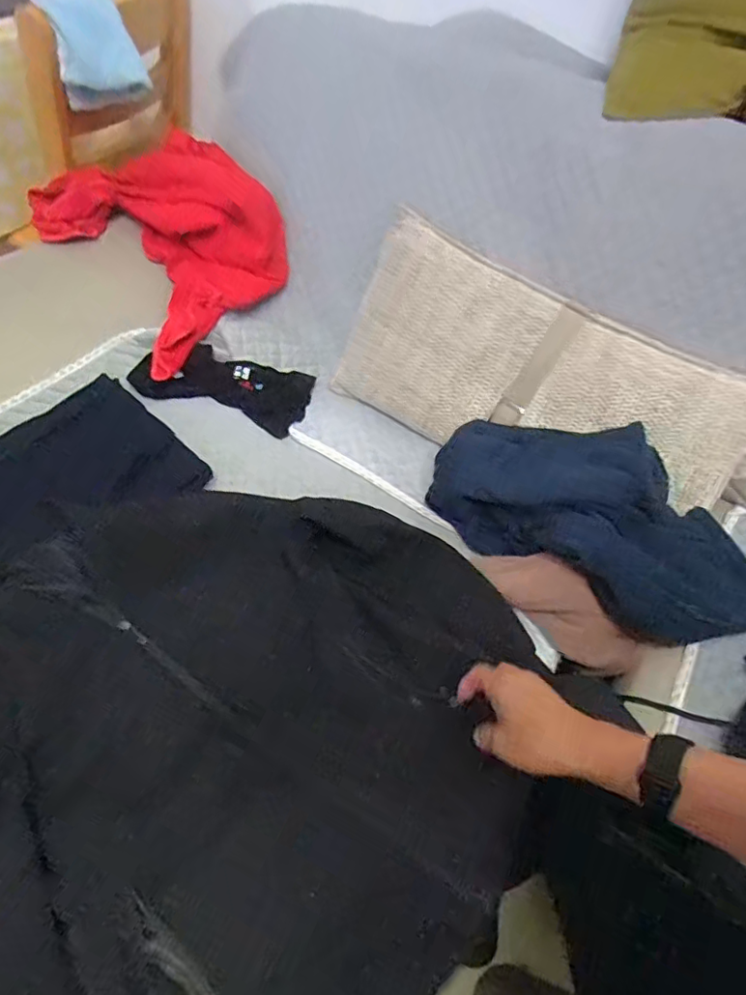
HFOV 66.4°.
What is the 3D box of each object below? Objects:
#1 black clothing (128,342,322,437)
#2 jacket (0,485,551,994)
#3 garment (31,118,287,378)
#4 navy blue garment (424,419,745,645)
[{"bbox_3d":[-0.257,-0.191,0.974,0.295,0.042,0.137,10,51,5],"label":"black clothing"},{"bbox_3d":[-0.172,0.240,0.627,0.664,0.061,0.636,-36,61,-28],"label":"jacket"},{"bbox_3d":[-0.416,-0.485,1.046,0.461,0.206,0.340,33,57,22],"label":"garment"},{"bbox_3d":[0.308,0.028,0.774,0.461,0.116,0.227,27,54,18],"label":"navy blue garment"}]

